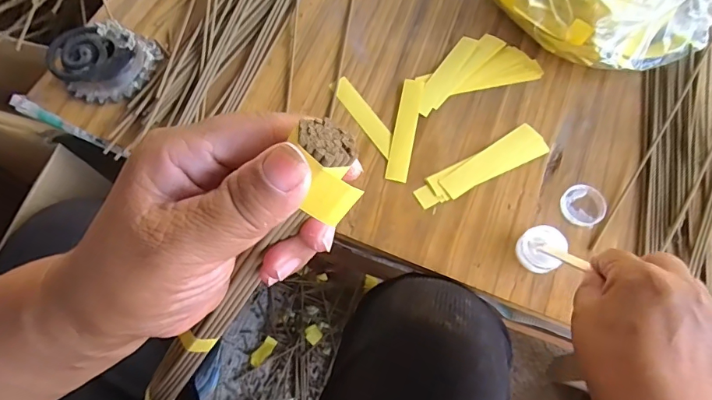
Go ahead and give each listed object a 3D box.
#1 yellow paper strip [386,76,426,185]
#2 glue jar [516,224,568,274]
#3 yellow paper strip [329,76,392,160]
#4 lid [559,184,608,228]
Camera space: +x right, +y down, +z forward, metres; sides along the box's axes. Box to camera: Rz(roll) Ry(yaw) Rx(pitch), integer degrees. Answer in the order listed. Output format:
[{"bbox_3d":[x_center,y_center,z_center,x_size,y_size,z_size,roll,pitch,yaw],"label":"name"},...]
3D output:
[{"bbox_3d":[0.048,-0.069,0.428,0.021,0.004,0.112,12,69,4],"label":"yellow paper strip"},{"bbox_3d":[0.157,0.042,0.375,0.037,0.021,0.038,0,68,-1],"label":"glue jar"},{"bbox_3d":[0.008,-0.083,0.436,0.021,0.004,0.096,-32,73,-13],"label":"yellow paper strip"},{"bbox_3d":[0.206,0.005,0.400,0.039,0.006,0.039,0,68,-1],"label":"lid"}]

